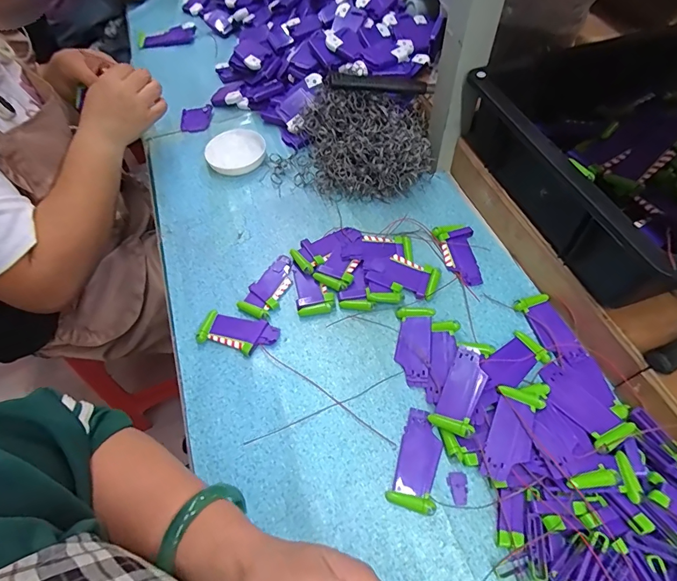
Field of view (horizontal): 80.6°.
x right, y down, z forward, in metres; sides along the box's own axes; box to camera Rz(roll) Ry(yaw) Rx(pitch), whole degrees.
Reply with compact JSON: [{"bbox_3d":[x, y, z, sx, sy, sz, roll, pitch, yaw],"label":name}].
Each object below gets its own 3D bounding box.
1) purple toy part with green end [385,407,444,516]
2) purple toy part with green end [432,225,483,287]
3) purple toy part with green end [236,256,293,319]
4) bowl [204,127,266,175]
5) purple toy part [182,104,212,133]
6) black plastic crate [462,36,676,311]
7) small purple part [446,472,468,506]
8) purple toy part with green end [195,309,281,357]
[{"bbox_3d":[0.076,0.159,0.378,0.039,0.008,0.088,13,60,11],"label":"purple toy part with green end"},{"bbox_3d":[0.155,-0.045,0.500,0.047,0.011,0.088,-14,59,-5],"label":"purple toy part with green end"},{"bbox_3d":[-0.081,-0.005,0.489,0.043,0.008,0.088,29,64,19],"label":"purple toy part with green end"},{"bbox_3d":[-0.160,-0.218,0.623,0.090,0.020,0.093,-2,58,3],"label":"bowl"},{"bbox_3d":[-0.243,-0.297,0.688,0.048,0.016,0.060,-3,58,1],"label":"purple toy part"},{"bbox_3d":[0.402,-0.173,0.440,0.431,0.097,0.313,-16,58,-8],"label":"black plastic crate"},{"bbox_3d":[0.109,0.181,0.364,0.018,0.004,0.027,0,59,3],"label":"small purple part"},{"bbox_3d":[-0.115,0.049,0.454,0.088,0.010,0.041,14,60,12],"label":"purple toy part with green end"}]

